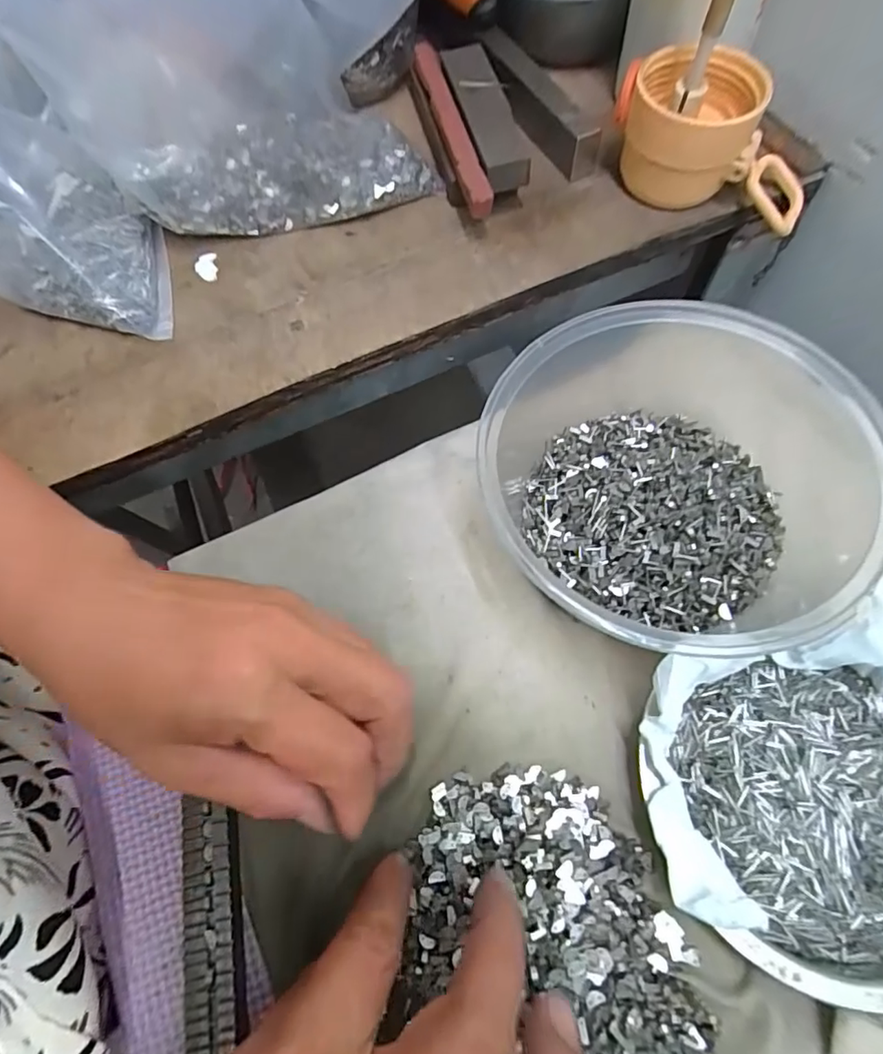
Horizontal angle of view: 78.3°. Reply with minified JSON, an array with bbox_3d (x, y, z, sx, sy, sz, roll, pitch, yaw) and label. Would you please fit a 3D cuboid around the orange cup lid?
[{"bbox_3d":[0.144,-0.202,0.283,0.108,0.051,0.056,16,71,8],"label":"orange cup lid"}]

